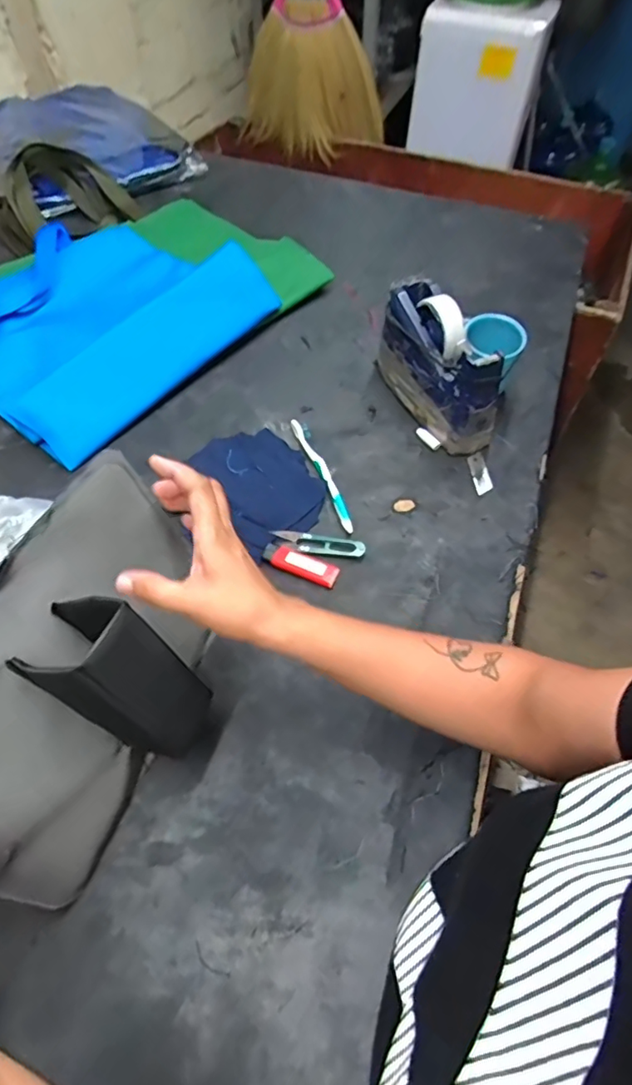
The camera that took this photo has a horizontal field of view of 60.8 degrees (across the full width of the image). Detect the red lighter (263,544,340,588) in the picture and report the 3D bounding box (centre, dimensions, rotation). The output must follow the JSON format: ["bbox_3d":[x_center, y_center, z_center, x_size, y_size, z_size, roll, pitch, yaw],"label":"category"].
[{"bbox_3d":[-0.016,0.022,0.559,0.080,0.007,0.027,20,57,12],"label":"red lighter"}]

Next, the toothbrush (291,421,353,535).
[{"bbox_3d":[0.009,-0.082,0.630,0.017,0.007,0.174,-18,57,-13],"label":"toothbrush"}]

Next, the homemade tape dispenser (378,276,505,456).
[{"bbox_3d":[0.147,-0.215,0.657,0.066,0.115,0.205,-21,58,-15],"label":"homemade tape dispenser"}]

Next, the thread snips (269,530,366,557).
[{"bbox_3d":[0.002,0.001,0.574,0.100,0.005,0.025,8,55,4],"label":"thread snips"}]

